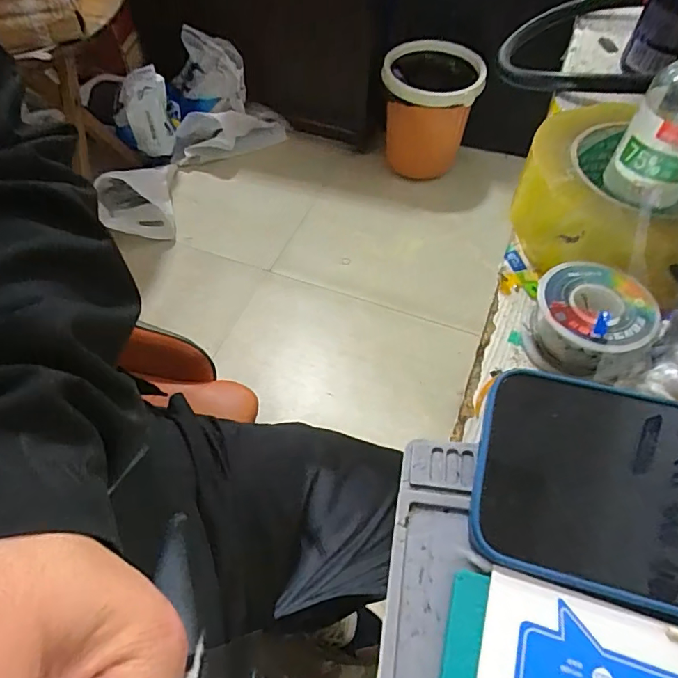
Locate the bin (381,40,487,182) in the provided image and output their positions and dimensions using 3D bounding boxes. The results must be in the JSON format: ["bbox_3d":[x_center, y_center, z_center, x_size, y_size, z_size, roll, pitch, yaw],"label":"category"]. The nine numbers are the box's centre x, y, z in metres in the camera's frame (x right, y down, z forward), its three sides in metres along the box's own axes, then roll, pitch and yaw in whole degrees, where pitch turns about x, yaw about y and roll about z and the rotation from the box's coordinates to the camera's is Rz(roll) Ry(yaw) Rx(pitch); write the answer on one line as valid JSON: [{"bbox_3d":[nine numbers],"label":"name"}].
[{"bbox_3d":[0.273,-0.718,1.512,0.276,0.299,0.317,6,56,4],"label":"bin"}]

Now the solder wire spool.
[{"bbox_3d":[0.122,-0.009,0.240,0.055,0.036,0.051,0,56,0],"label":"solder wire spool"}]

